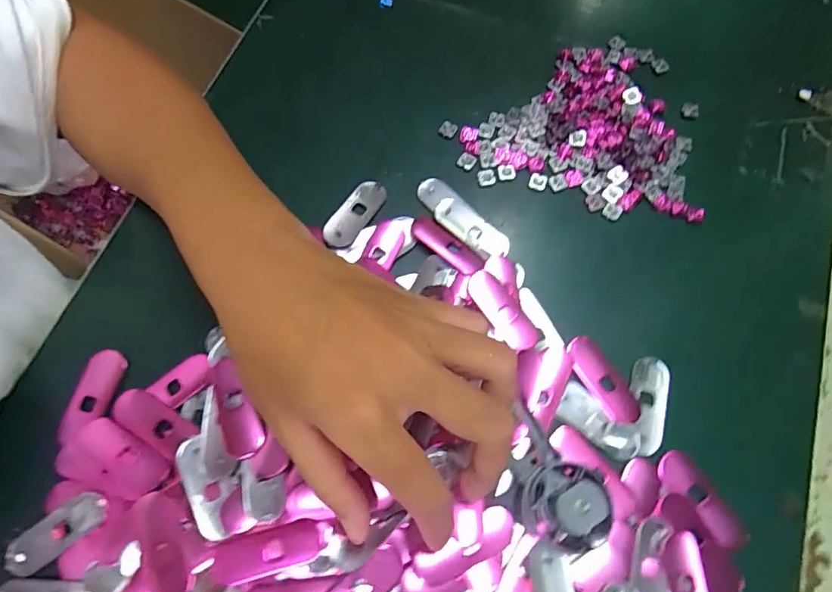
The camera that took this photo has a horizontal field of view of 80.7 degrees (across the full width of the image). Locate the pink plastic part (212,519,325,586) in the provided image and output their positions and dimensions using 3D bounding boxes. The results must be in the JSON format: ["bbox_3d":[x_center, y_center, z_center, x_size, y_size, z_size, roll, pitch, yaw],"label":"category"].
[{"bbox_3d":[-0.066,0.115,0.219,0.049,0.004,0.017,-13,71,-7],"label":"pink plastic part"}]

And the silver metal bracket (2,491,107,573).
[{"bbox_3d":[-0.168,0.110,0.229,0.049,0.006,0.017,-35,75,-14],"label":"silver metal bracket"}]

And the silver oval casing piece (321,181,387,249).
[{"bbox_3d":[-0.036,-0.049,0.290,0.019,0.007,0.047,33,72,9],"label":"silver oval casing piece"}]

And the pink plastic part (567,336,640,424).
[{"bbox_3d":[0.100,0.043,0.258,0.020,0.004,0.049,-30,74,-12],"label":"pink plastic part"}]

